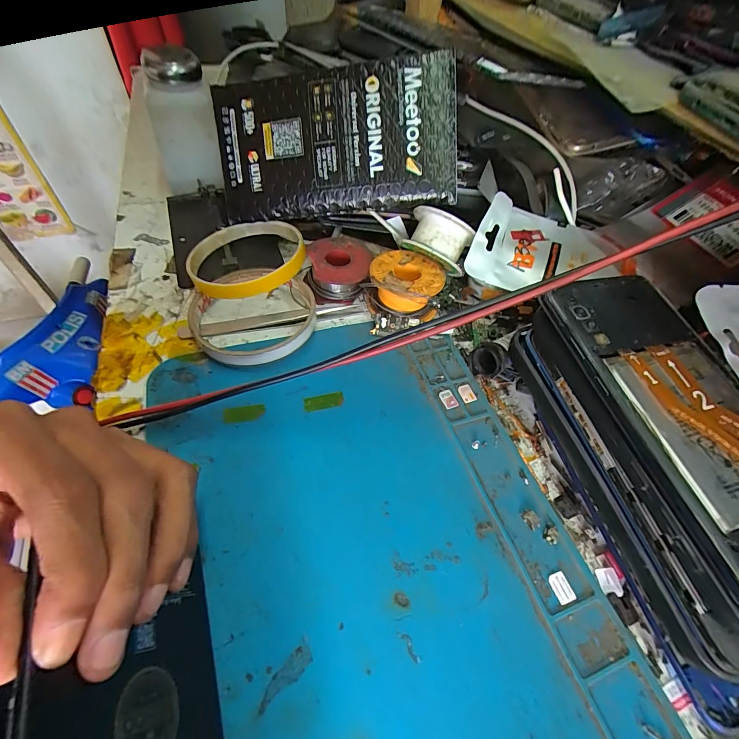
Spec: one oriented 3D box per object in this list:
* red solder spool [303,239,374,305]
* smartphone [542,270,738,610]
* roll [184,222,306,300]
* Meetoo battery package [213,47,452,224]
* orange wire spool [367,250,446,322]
[{"bbox_3d":[-0.023,-0.075,0.281,0.045,0.027,0.044,3,53,-3],"label":"red solder spool"},{"bbox_3d":[0.145,0.018,0.169,0.075,0.011,0.155,-12,60,-15],"label":"smartphone"},{"bbox_3d":[-0.087,-0.081,0.267,0.080,0.012,0.084,-13,49,-2],"label":"roll"},{"bbox_3d":[-0.028,-0.161,0.266,0.172,0.093,0.024,-1,19,10],"label":"Meetoo battery package"},{"bbox_3d":[0.026,-0.059,0.273,0.051,0.029,0.050,3,53,-4],"label":"orange wire spool"}]

